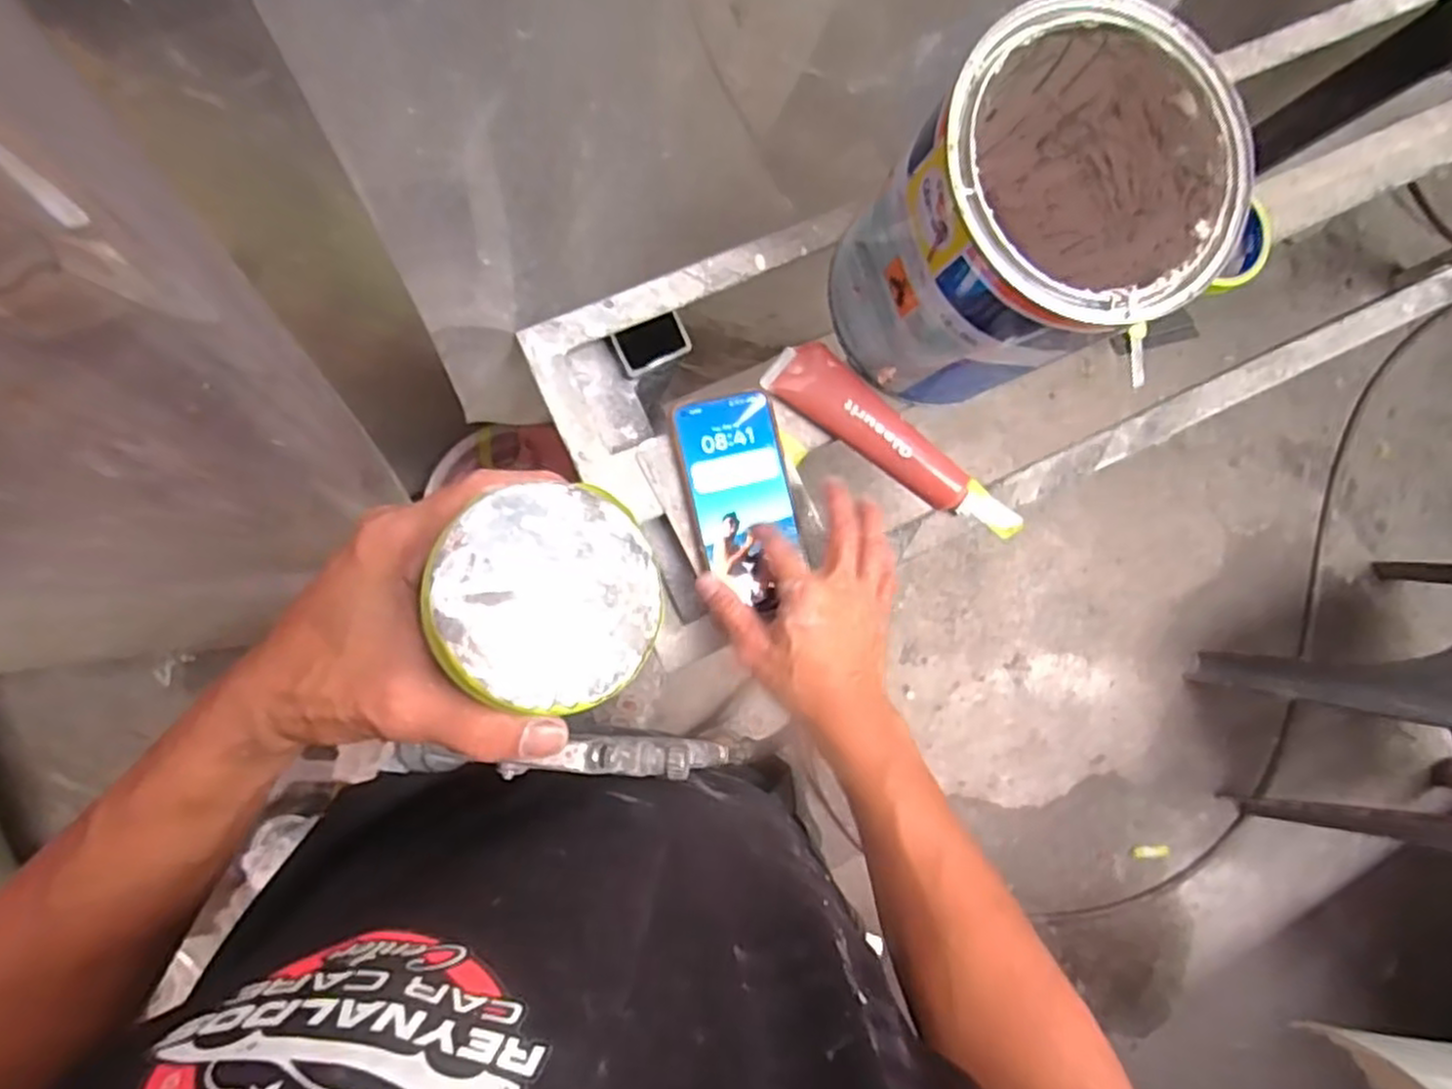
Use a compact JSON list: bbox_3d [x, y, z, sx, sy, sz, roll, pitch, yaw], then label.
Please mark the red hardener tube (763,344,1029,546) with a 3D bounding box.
[{"bbox_3d":[0.126,-0.074,0.551,0.212,0.026,0.044,35,82,-4],"label":"red hardener tube"}]

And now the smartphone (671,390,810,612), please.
[{"bbox_3d":[0.013,-0.034,0.540,0.073,0.012,0.153,-13,85,-8],"label":"smartphone"}]

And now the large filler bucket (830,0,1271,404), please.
[{"bbox_3d":[0.177,-0.188,0.466,0.158,0.194,0.175,45,81,-3],"label":"large filler bucket"}]

